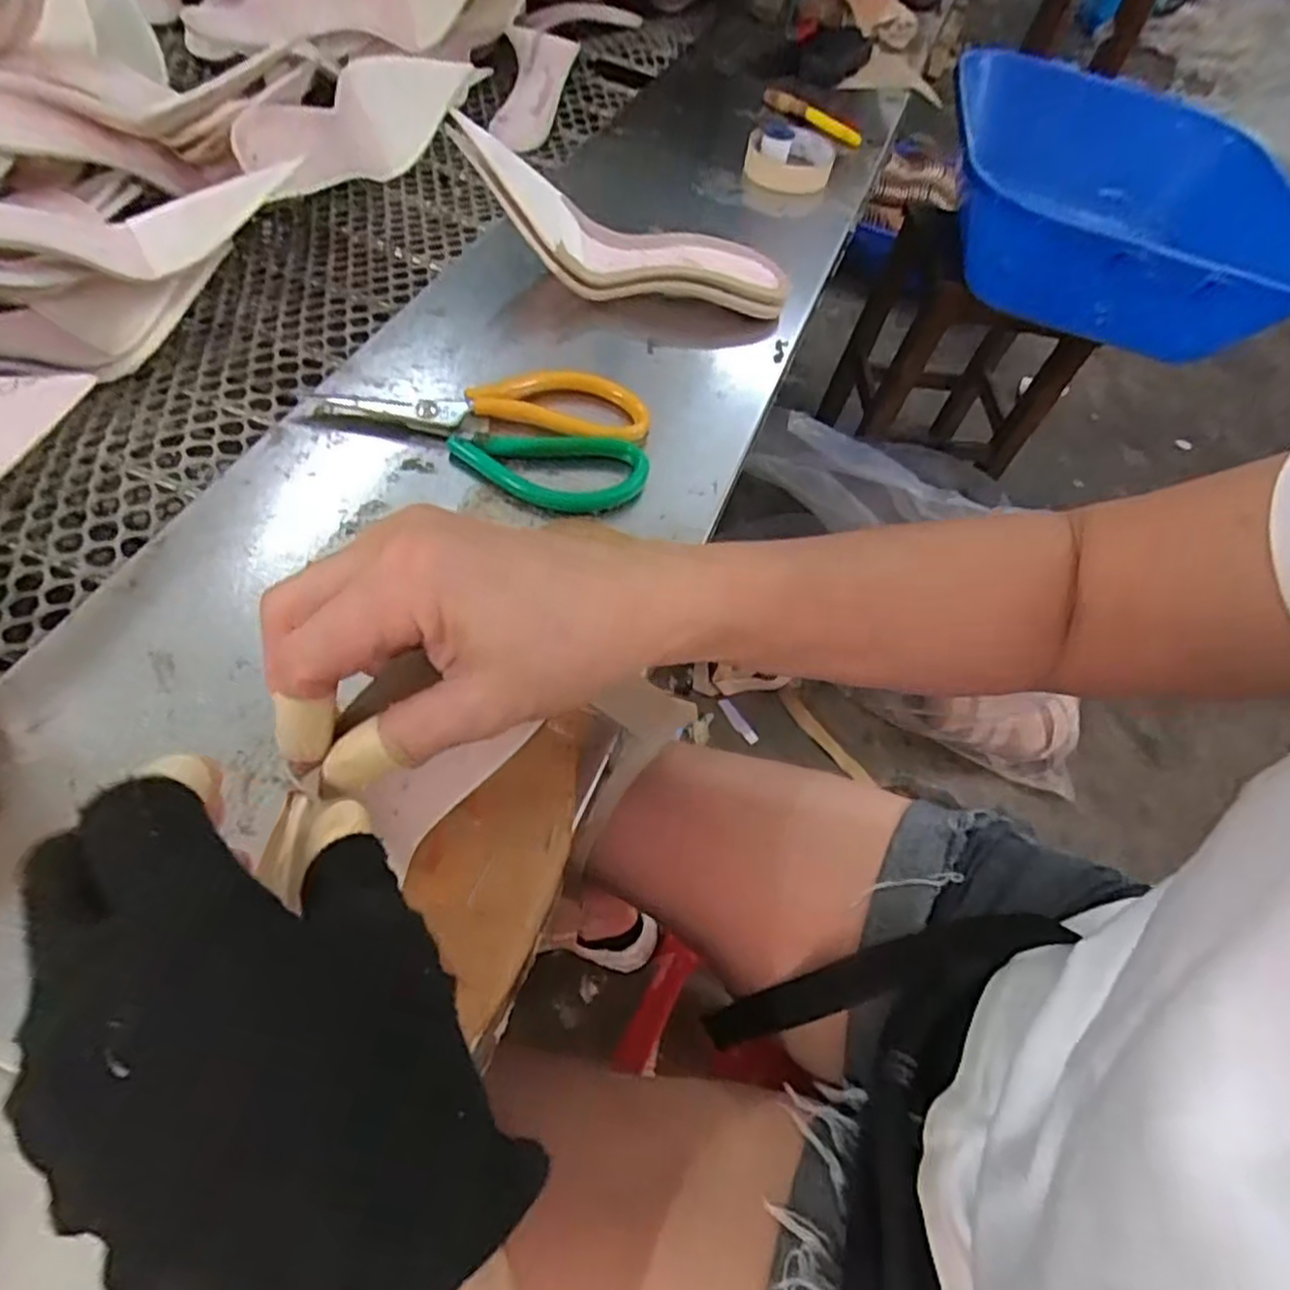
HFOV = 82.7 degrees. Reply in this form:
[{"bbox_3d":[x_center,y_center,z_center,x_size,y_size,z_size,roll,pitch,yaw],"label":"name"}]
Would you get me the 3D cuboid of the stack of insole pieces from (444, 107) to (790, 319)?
[{"bbox_3d":[-0.014,-0.263,0.471,0.226,0.060,0.061,14,51,-15],"label":"stack of insole pieces"}]

